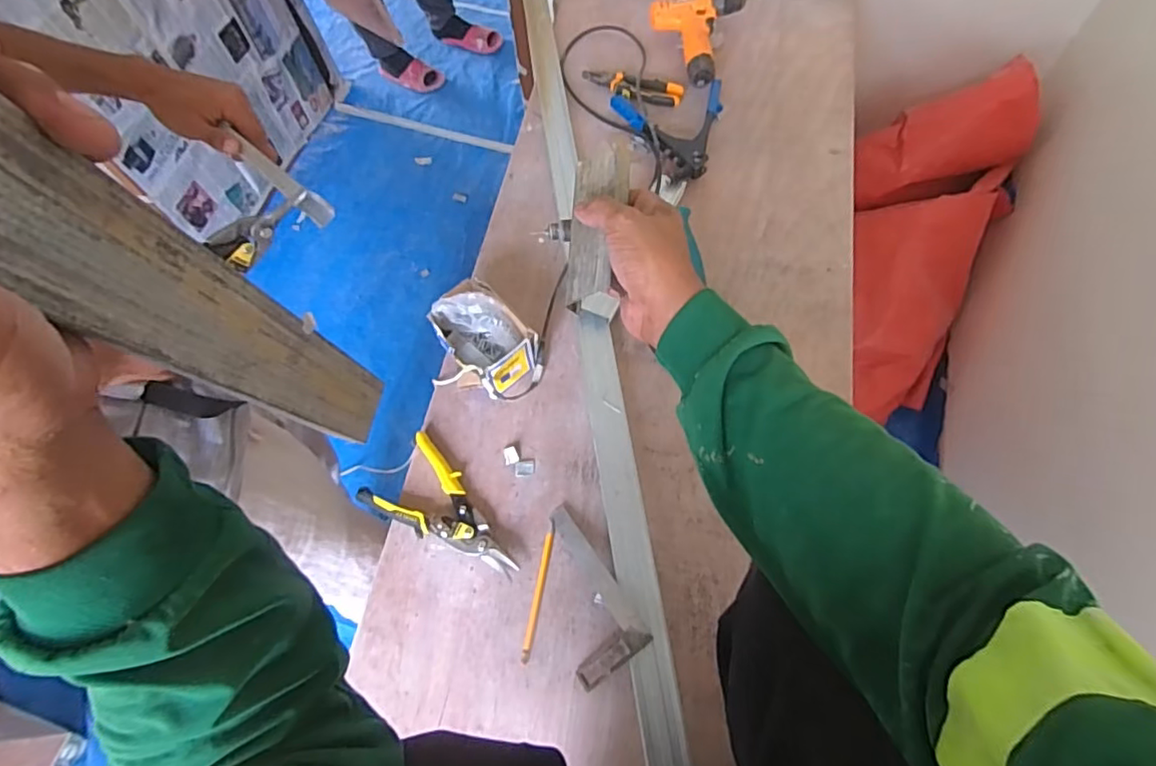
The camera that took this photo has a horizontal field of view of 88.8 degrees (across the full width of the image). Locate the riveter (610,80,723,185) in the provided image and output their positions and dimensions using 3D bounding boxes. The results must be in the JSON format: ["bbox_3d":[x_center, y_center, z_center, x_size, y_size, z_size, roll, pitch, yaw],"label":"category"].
[{"bbox_3d":[0.183,-0.467,1.082,0.212,0.034,0.235,-8,63,-1],"label":"riveter"}]

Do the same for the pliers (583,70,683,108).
[{"bbox_3d":[0.102,-0.572,1.142,0.197,0.018,0.075,12,64,9],"label":"pliers"}]

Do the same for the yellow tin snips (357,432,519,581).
[{"bbox_3d":[-0.184,0.185,0.803,0.234,0.033,0.118,40,71,20],"label":"yellow tin snips"}]

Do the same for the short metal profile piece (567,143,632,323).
[{"bbox_3d":[0.018,-0.128,0.502,0.053,0.028,0.152,-10,65,40],"label":"short metal profile piece"}]

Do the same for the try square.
[{"bbox_3d":[-0.001,0.265,0.755,0.098,0.027,0.206,-30,66,-12],"label":"try square"}]

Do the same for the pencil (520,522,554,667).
[{"bbox_3d":[-0.051,0.268,0.771,0.011,0.006,0.177,9,64,7],"label":"pencil"}]

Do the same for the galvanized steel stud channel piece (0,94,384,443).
[{"bbox_3d":[-0.159,-0.028,0.246,0.022,0.378,0.046,-8,75,-1],"label":"galvanized steel stud channel piece"}]

